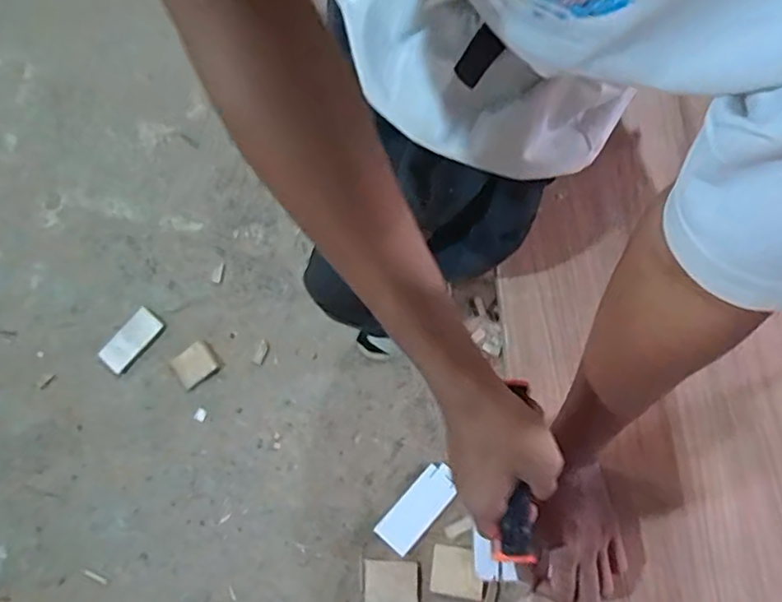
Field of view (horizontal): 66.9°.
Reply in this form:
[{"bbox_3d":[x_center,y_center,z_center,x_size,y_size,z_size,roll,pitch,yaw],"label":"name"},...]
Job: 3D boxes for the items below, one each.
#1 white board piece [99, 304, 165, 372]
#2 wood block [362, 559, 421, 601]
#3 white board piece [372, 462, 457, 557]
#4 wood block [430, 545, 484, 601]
[{"bbox_3d":[-0.610,0.090,1.382,0.070,0.017,0.151,38,77,10],"label":"white board piece"},{"bbox_3d":[0.000,0.590,1.230,0.118,0.012,0.092,2,74,0],"label":"wood block"},{"bbox_3d":[0.059,0.439,1.261,0.085,0.025,0.196,42,78,11],"label":"white board piece"},{"bbox_3d":[0.137,0.565,1.230,0.107,0.013,0.093,8,74,2],"label":"wood block"}]

